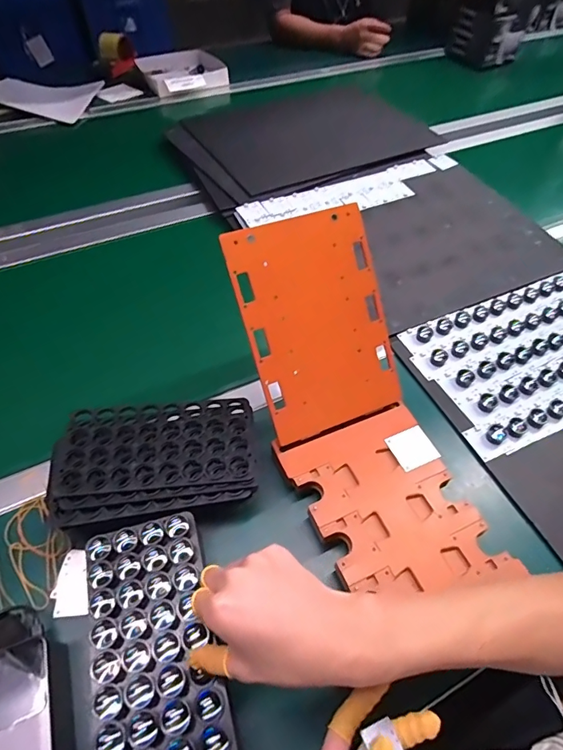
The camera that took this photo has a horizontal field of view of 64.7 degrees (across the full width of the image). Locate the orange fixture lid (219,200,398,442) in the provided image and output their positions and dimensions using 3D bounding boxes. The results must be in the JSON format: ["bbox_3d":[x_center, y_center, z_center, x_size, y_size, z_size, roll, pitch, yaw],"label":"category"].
[{"bbox_3d":[0.043,-0.056,0.499,0.159,0.237,0.009,-20,13,-16],"label":"orange fixture lid"}]

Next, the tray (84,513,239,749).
[{"bbox_3d":[-0.104,0.218,0.365,0.097,0.021,0.189,-13,55,-10],"label":"tray"}]

